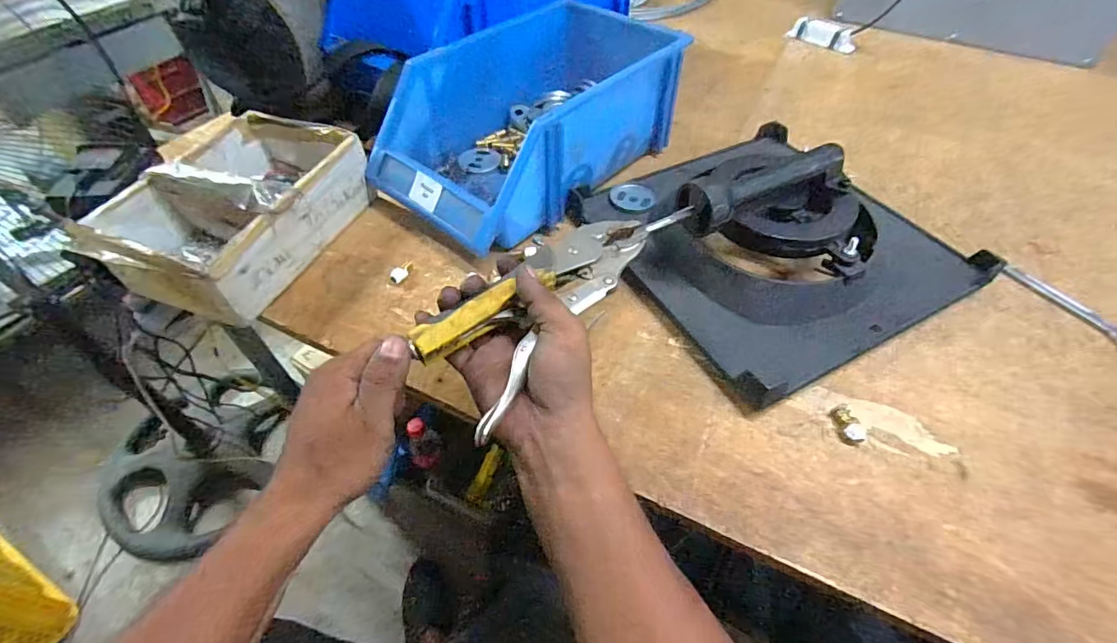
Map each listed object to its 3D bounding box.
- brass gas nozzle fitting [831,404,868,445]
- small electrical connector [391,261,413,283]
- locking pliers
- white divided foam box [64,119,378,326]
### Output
[{"bbox_3d":[0.221,0.077,0.380,0.014,0.011,0.031,-7,51,-5],"label":"brass gas nozzle fitting"},{"bbox_3d":[-0.151,-0.049,0.486,0.011,0.010,0.029,22,54,17],"label":"small electrical connector"},{"bbox_3d":[-0.003,-0.014,0.348,0.081,0.017,0.199,37,59,27],"label":"locking pliers"},{"bbox_3d":[-0.320,-0.117,0.496,0.165,0.086,0.230,15,52,13],"label":"white divided foam box"}]

